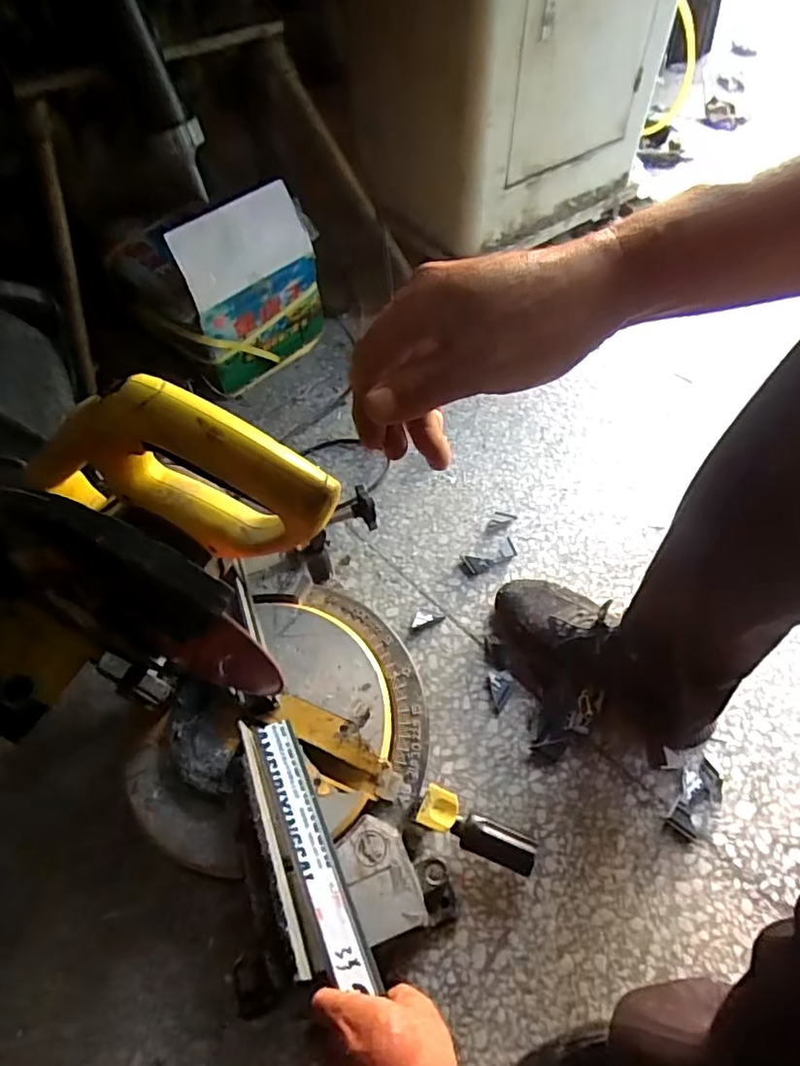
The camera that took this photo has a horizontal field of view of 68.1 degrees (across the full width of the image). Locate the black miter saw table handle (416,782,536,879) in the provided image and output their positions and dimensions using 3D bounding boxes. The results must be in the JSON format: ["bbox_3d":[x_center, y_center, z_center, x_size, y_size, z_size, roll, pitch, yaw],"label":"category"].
[{"bbox_3d":[0.072,0.285,0.565,0.114,0.025,0.035,29,59,2],"label":"black miter saw table handle"}]

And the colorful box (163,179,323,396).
[{"bbox_3d":[-0.228,-0.362,0.911,0.068,0.266,0.222,29,64,28],"label":"colorful box"}]

